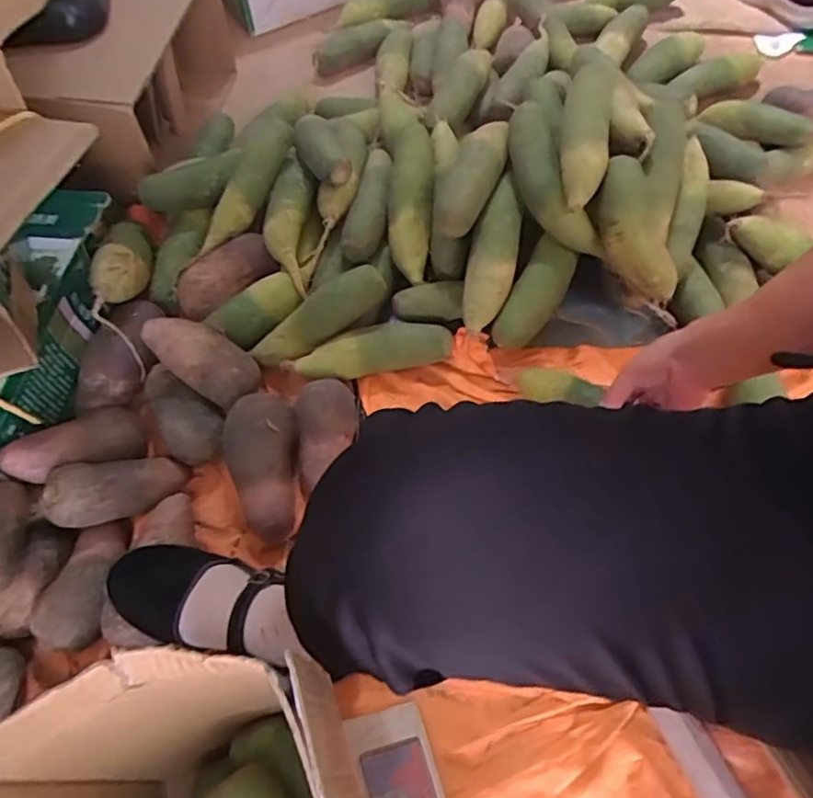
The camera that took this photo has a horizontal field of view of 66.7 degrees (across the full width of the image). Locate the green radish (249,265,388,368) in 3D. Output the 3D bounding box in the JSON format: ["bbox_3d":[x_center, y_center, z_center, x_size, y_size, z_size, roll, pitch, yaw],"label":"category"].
[{"bbox_3d":[-0.109,-0.095,0.747,0.185,0.046,0.052,-34,63,6],"label":"green radish"}]

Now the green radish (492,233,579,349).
[{"bbox_3d":[0.161,-0.130,0.775,0.062,0.055,0.149,25,63,15],"label":"green radish"}]

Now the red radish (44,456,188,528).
[{"bbox_3d":[-0.310,0.092,0.662,0.144,0.053,0.063,-8,52,-45],"label":"red radish"}]

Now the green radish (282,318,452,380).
[{"bbox_3d":[-0.045,-0.060,0.760,0.206,0.049,0.051,-16,61,-9],"label":"green radish"}]

